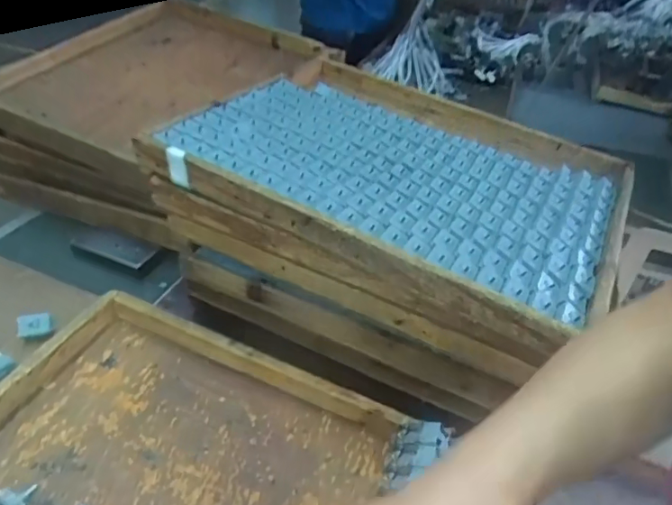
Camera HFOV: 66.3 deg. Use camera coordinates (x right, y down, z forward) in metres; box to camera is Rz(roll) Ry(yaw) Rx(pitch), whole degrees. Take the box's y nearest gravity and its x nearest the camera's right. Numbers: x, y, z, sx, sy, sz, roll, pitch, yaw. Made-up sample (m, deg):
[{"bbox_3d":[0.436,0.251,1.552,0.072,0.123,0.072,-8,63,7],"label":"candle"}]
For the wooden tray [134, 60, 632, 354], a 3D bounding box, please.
[{"bbox_3d":[0.094,-0.116,0.642,0.489,0.066,0.423,21,39,20],"label":"wooden tray"}]

